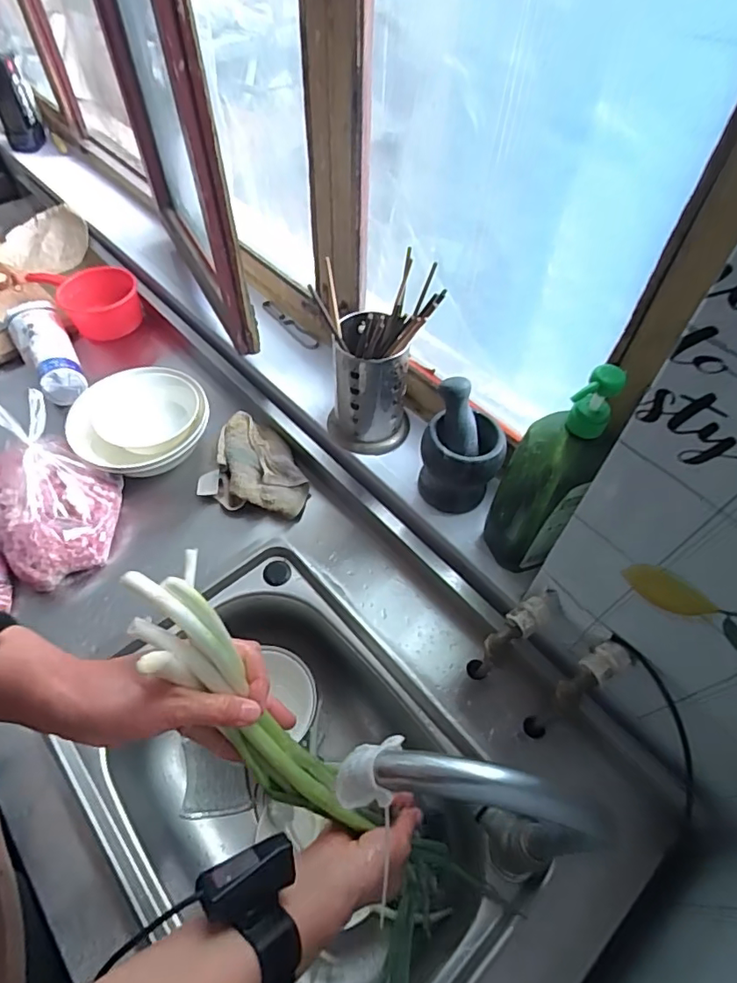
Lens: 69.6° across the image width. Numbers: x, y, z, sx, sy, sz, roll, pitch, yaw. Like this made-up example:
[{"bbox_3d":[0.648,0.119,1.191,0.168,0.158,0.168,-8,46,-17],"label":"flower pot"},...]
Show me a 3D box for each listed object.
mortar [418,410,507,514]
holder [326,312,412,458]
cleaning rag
[{"bbox_3d":[0.115,-0.033,0.691,0.098,0.119,0.089,10,54,5],"label":"mortar"},{"bbox_3d":[0.002,-0.148,0.735,0.115,0.185,0.116,4,54,0],"label":"holder"},{"bbox_3d":[-0.164,-0.040,0.816,0.165,0.040,0.152,15,55,9],"label":"cleaning rag"}]

